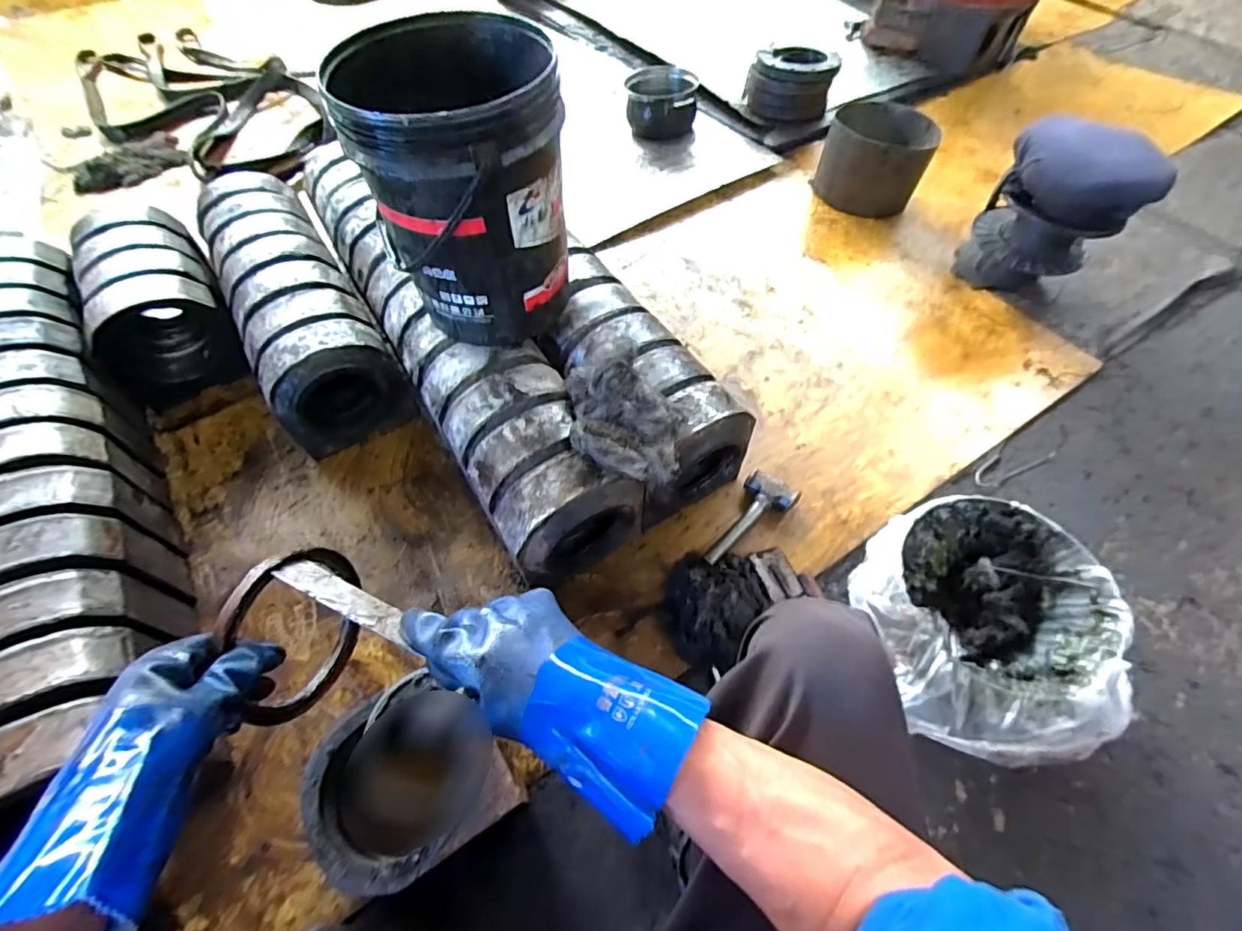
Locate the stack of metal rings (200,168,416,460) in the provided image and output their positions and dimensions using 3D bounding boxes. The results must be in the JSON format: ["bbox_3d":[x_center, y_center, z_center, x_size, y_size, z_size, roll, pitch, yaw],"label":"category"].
[{"bbox_3d":[-0.685,-0.355,1.157,0.220,0.242,0.717,-27,61,-18],"label":"stack of metal rings"}]

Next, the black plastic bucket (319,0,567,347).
[{"bbox_3d":[-0.228,-0.397,0.824,0.275,0.361,0.292,-1,57,1],"label":"black plastic bucket"}]

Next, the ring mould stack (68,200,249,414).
[{"bbox_3d":[-0.956,-0.335,1.132,0.224,0.214,0.477,-30,62,-20],"label":"ring mould stack"}]

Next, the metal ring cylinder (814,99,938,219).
[{"bbox_3d":[0.722,-0.867,1.550,0.275,0.203,0.286,26,59,15],"label":"metal ring cylinder"}]

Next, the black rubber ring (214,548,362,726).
[{"bbox_3d":[-0.303,0.158,0.507,0.018,0.159,0.155,6,87,15],"label":"black rubber ring"}]

